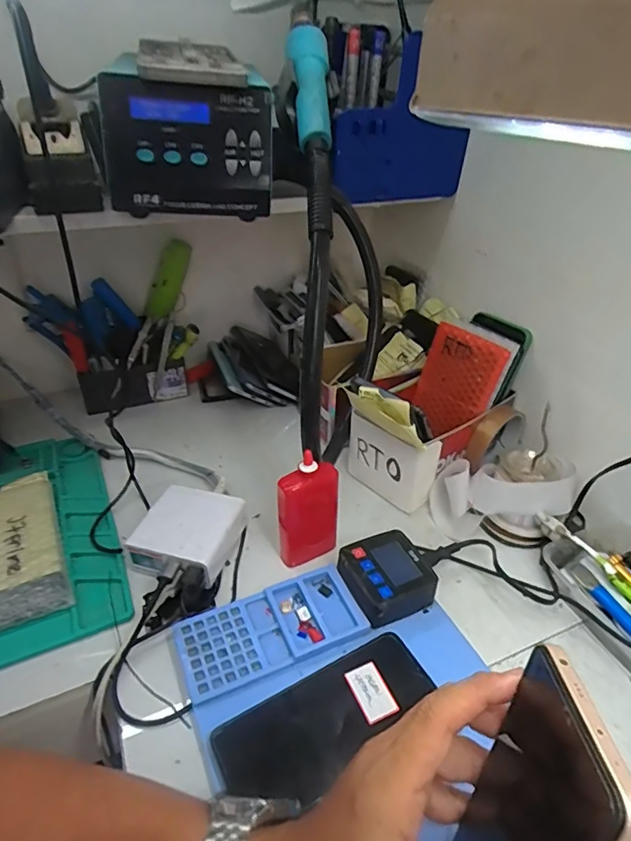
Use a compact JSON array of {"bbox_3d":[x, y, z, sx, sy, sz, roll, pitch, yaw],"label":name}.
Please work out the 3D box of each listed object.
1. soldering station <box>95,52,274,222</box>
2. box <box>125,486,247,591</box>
[{"bbox_3d":[-0.132,-0.280,0.509,0.150,0.114,0.144,-10,35,-16],"label":"soldering station"},{"bbox_3d":[-0.125,0.114,0.498,0.087,0.042,0.091,10,35,14],"label":"box"}]

